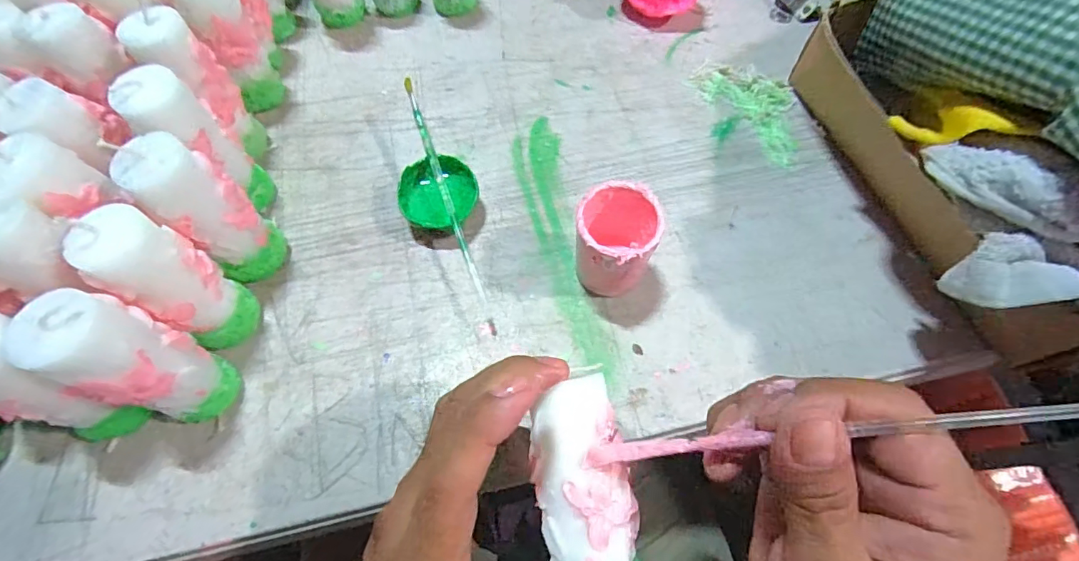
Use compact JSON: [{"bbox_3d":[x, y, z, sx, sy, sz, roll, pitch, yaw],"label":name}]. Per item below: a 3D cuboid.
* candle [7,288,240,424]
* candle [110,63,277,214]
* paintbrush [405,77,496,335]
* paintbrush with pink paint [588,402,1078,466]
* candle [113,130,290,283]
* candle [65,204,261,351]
[{"bbox_3d":[-0.202,0.045,0.255,0.041,0.109,0.044,14,64,7],"label":"candle"},{"bbox_3d":[-0.214,-0.082,0.319,0.032,0.109,0.039,-2,63,0],"label":"candle"},{"bbox_3d":[-0.063,-0.056,0.337,0.006,0.012,0.194,-19,78,-9],"label":"paintbrush"},{"bbox_3d":[0.104,0.052,0.171,0.182,0.007,0.007,-12,62,20],"label":"paintbrush with pink paint"},{"bbox_3d":[-0.192,-0.038,0.296,0.039,0.108,0.034,-35,68,-15],"label":"candle"},{"bbox_3d":[-0.198,0.004,0.275,0.034,0.107,0.040,30,68,15],"label":"candle"}]

